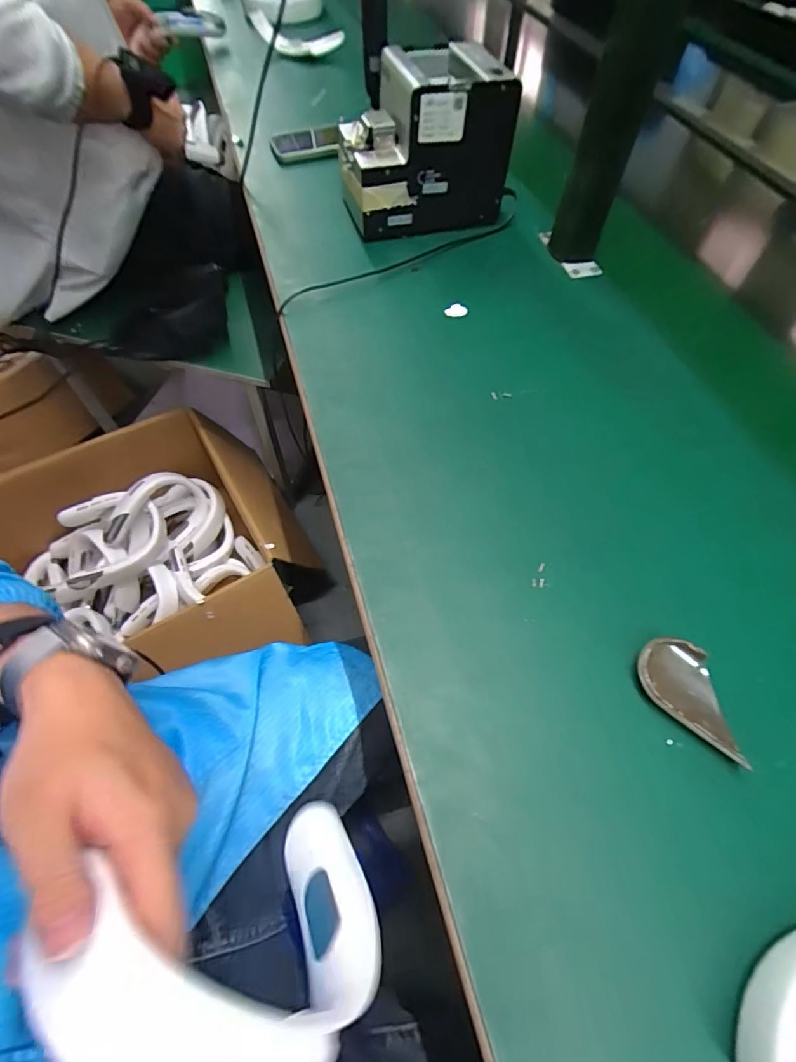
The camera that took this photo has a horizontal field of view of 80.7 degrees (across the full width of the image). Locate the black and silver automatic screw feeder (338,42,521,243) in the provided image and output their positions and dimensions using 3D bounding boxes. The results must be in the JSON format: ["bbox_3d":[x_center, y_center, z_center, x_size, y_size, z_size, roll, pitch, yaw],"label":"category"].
[{"bbox_3d":[0.027,-0.450,0.556,0.190,0.142,0.113,-16,61,-9],"label":"black and silver automatic screw feeder"}]

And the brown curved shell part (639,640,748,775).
[{"bbox_3d":[0.199,0.108,0.312,0.076,0.015,0.048,36,65,15],"label":"brown curved shell part"}]

